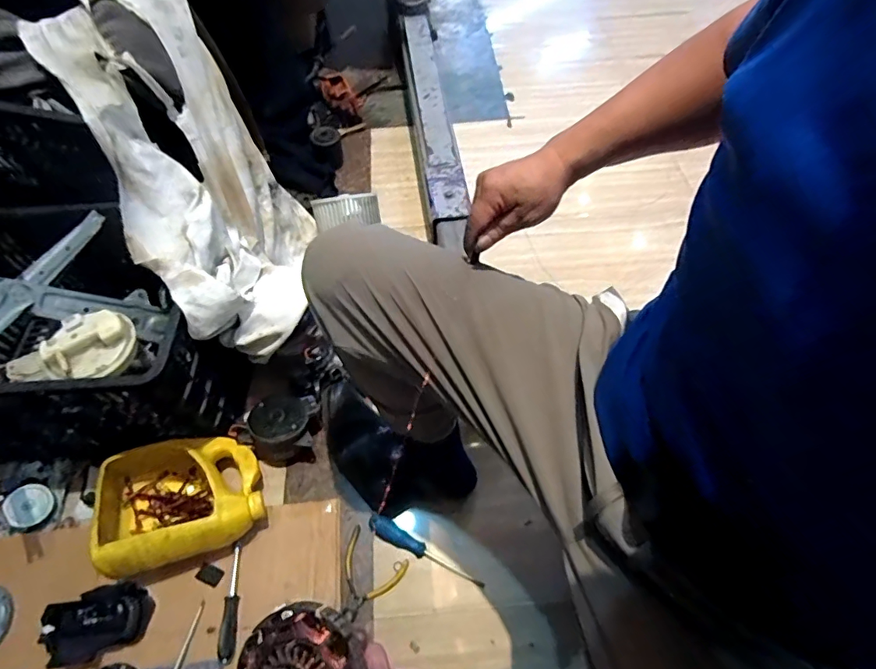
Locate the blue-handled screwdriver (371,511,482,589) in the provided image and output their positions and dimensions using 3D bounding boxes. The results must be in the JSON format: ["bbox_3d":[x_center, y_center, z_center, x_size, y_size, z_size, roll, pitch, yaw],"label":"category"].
[{"bbox_3d":[-0.023,0.346,0.740,0.196,0.035,0.028,28,63,17],"label":"blue-handled screwdriver"}]

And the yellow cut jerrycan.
[{"bbox_3d":[-0.404,0.258,0.746,0.230,0.125,0.182,-17,58,-8],"label":"yellow cut jerrycan"}]

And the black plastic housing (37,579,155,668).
[{"bbox_3d":[-0.488,0.410,0.672,0.122,0.059,0.081,-18,59,-9],"label":"black plastic housing"}]

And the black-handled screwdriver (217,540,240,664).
[{"bbox_3d":[-0.313,0.398,0.704,0.026,0.029,0.153,-11,59,-6],"label":"black-handled screwdriver"}]

